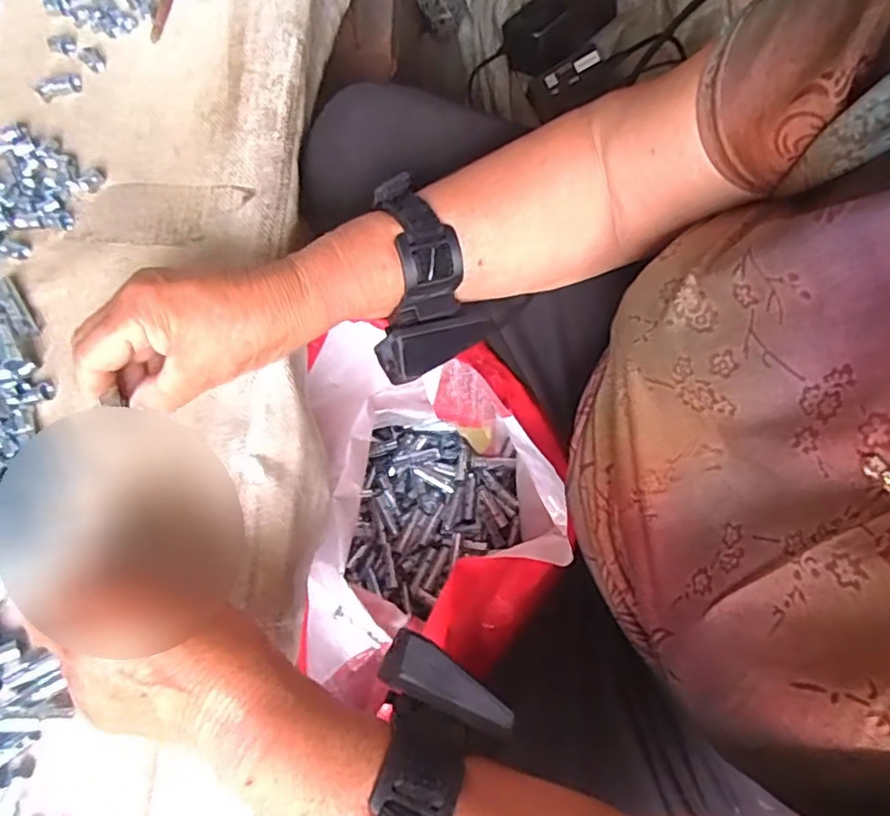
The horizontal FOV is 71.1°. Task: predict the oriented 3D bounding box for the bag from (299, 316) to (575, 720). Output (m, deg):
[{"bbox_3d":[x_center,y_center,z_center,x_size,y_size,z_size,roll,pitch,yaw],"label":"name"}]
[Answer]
[{"bbox_3d":[-0.005,0.092,0.502,0.190,0.141,0.248,-1,79,1],"label":"bag"}]

